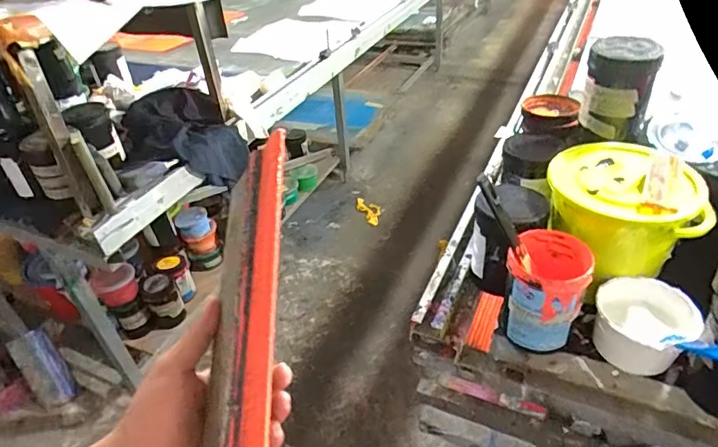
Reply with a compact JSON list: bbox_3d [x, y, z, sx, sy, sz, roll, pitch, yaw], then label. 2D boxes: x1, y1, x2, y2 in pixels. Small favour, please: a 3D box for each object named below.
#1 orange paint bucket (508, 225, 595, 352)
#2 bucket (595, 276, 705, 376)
[{"bbox_3d":[0.268,0.096,0.721,0.103,0.137,0.114,14,42,19],"label":"orange paint bucket"},{"bbox_3d":[0.403,0.143,0.693,0.136,0.074,0.115,17,44,22],"label":"bucket"}]

